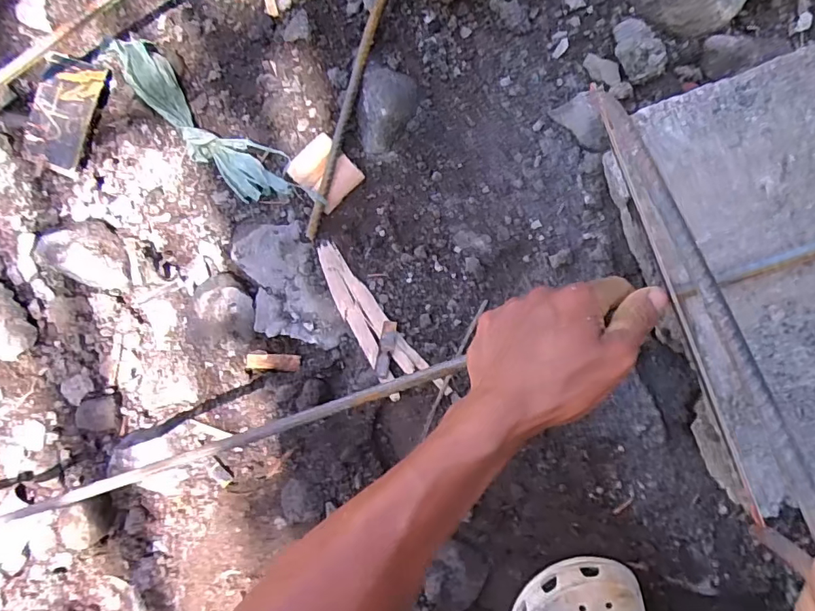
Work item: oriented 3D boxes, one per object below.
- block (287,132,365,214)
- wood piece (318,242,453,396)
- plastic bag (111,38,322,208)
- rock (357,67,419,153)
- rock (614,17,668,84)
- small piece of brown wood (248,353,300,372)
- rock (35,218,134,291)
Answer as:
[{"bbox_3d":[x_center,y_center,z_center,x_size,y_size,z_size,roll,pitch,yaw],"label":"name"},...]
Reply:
[{"bbox_3d":[-0.085,-0.136,0.523,0.054,0.009,0.067,-44,78,5],"label":"block"},{"bbox_3d":[-0.036,0.020,0.505,0.042,0.021,0.188,-41,78,6],"label":"wood piece"},{"bbox_3d":[-0.212,-0.184,0.535,0.280,0.021,0.060,40,94,13],"label":"plastic bag"},{"bbox_3d":[-0.024,-0.193,0.503,0.058,0.024,0.079,15,88,13],"label":"rock"},{"bbox_3d":[0.202,-0.227,0.453,0.033,0.022,0.058,-21,81,10],"label":"rock"},{"bbox_3d":[-0.138,0.059,0.532,0.054,0.005,0.017,3,90,-5],"label":"small piece of brown wood"},{"bbox_3d":[-0.337,-0.055,0.544,0.096,0.027,0.064,25,90,13],"label":"rock"}]

